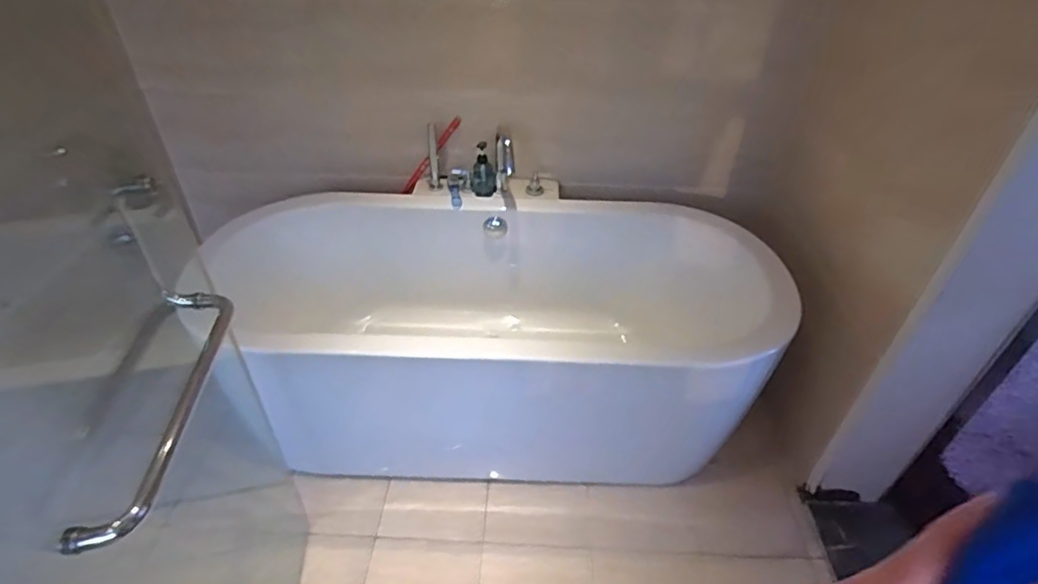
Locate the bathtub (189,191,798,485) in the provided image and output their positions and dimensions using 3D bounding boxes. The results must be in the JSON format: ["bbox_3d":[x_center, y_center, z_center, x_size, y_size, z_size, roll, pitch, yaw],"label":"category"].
[{"bbox_3d":[-0.084,0.141,1.719,1.557,0.610,0.728,0,39,-2],"label":"bathtub"}]

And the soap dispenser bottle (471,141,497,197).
[{"bbox_3d":[-0.120,-0.402,1.820,0.069,0.166,0.072,-20,42,-23],"label":"soap dispenser bottle"}]

